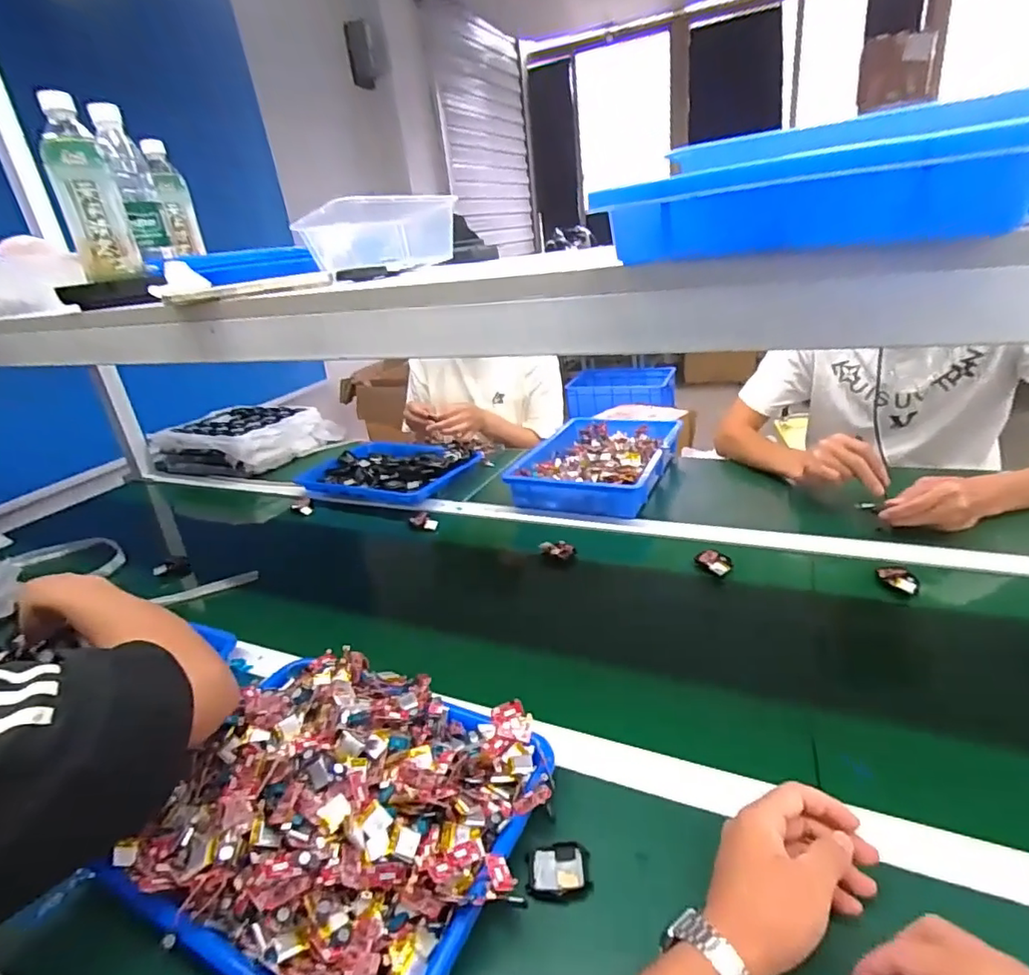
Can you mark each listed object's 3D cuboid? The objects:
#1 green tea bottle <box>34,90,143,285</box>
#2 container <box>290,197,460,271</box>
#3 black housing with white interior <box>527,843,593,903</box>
[{"bbox_3d":[-0.496,-0.341,0.662,0.063,0.184,0.066,-22,28,-28],"label":"green tea bottle"},{"bbox_3d":[-0.144,-0.280,0.633,0.093,0.066,0.161,10,30,34],"label":"container"},{"bbox_3d":[0.034,0.292,0.435,0.047,0.010,0.040,-7,24,1],"label":"black housing with white interior"}]

